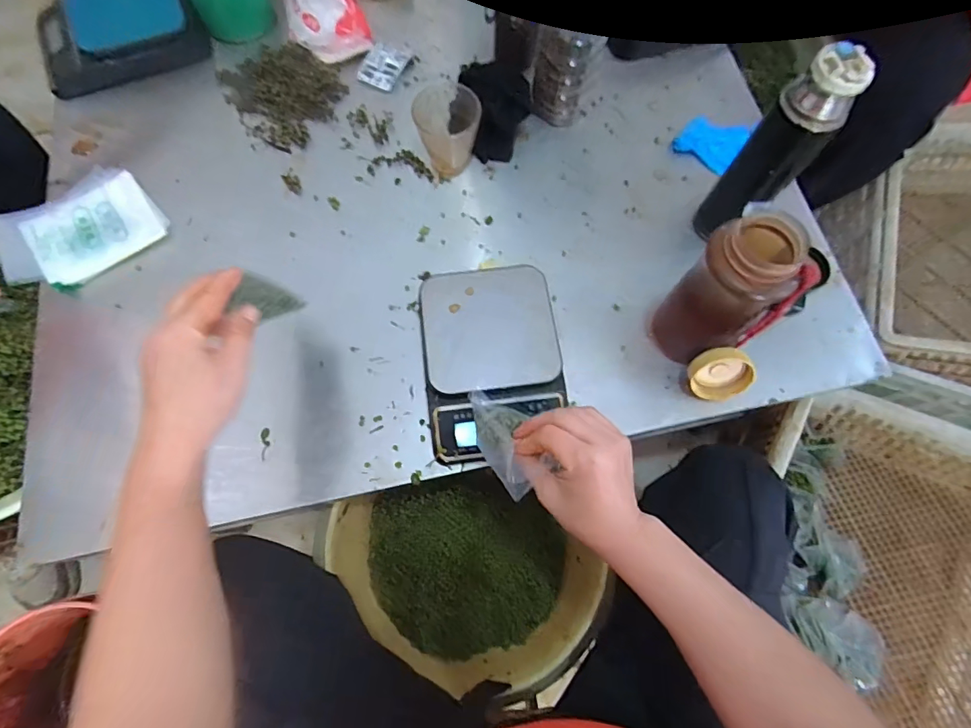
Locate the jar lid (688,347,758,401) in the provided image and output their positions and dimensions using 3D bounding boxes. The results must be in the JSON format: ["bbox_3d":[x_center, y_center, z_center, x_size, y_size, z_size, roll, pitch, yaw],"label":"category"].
[{"bbox_3d":[0.265,0.011,0.536,0.062,0.068,0.018,32,36,-5],"label":"jar lid"}]

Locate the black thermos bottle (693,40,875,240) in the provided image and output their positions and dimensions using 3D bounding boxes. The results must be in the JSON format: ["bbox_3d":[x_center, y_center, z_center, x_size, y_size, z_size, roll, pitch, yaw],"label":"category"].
[{"bbox_3d":[0.311,-0.220,0.521,0.066,0.222,0.061,41,75,12],"label":"black thermos bottle"}]

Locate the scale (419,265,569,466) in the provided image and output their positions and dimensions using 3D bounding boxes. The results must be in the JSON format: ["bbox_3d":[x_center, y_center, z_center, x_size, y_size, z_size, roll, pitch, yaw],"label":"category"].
[{"bbox_3d":[0.008,-0.003,0.552,0.149,0.060,0.208,-7,72,-3],"label":"scale"}]

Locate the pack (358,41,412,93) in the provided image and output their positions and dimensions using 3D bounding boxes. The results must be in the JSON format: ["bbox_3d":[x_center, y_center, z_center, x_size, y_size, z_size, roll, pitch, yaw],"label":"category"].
[{"bbox_3d":[-0.151,-0.445,0.714,0.057,0.010,0.079,25,73,7],"label":"pack"}]

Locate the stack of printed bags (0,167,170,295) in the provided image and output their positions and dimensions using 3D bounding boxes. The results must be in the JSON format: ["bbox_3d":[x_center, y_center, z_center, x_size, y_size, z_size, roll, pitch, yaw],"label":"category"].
[{"bbox_3d":[-0.518,-0.172,0.611,0.142,0.030,0.175,43,76,12],"label":"stack of printed bags"}]

